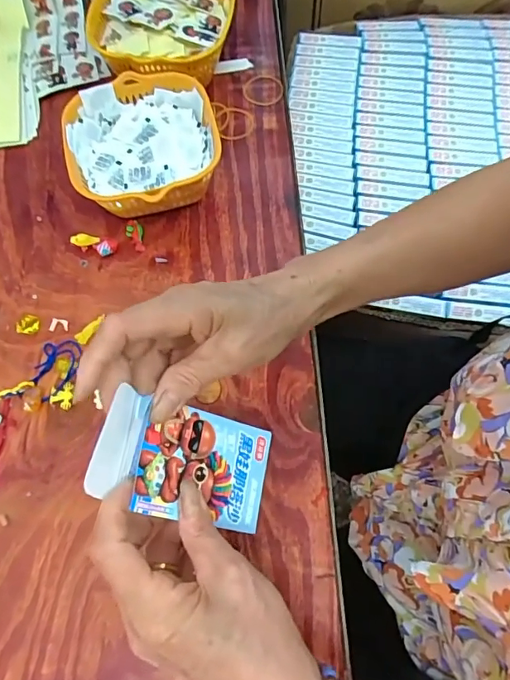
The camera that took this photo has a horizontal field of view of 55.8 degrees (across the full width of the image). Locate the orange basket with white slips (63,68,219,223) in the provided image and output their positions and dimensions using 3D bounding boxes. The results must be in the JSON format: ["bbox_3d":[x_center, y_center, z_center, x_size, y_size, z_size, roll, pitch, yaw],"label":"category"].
[{"bbox_3d":[-0.103,-0.176,0.462,0.135,0.066,0.145,-8,68,-2],"label":"orange basket with white slips"}]

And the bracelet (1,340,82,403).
[{"bbox_3d":[-0.177,0.028,0.413,0.039,0.008,0.066,26,65,9],"label":"bracelet"}]

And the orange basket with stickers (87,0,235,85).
[{"bbox_3d":[-0.101,-0.330,0.521,0.149,0.066,0.152,11,69,6],"label":"orange basket with stickers"}]

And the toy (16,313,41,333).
[{"bbox_3d":[-0.205,-0.014,0.433,0.017,0.011,0.017,4,69,2],"label":"toy"}]

